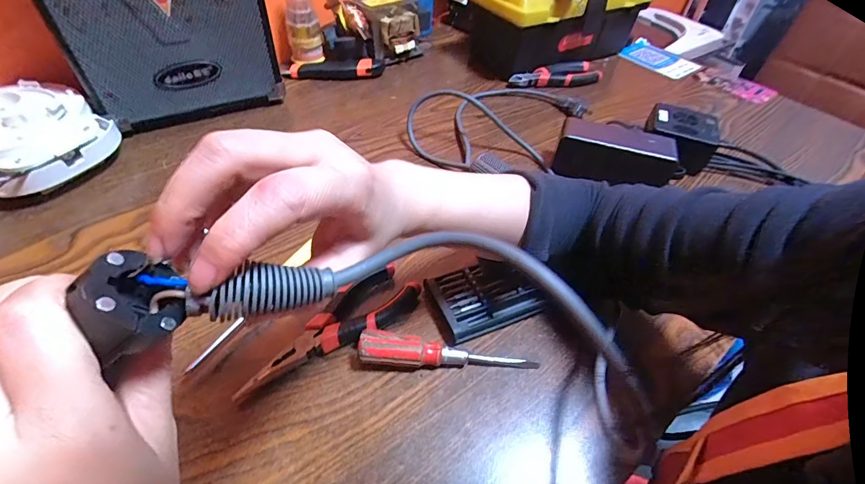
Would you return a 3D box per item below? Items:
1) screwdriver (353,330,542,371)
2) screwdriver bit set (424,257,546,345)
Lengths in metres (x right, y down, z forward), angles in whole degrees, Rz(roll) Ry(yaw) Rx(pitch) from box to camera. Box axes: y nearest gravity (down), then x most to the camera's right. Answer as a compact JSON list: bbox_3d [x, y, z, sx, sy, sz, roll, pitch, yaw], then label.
[{"bbox_3d":[0.013,0.091,0.318,0.138,0.020,0.023,6,47,1],"label":"screwdriver"},{"bbox_3d":[0.045,0.046,0.358,0.091,0.023,0.062,-16,50,-18],"label":"screwdriver bit set"}]

